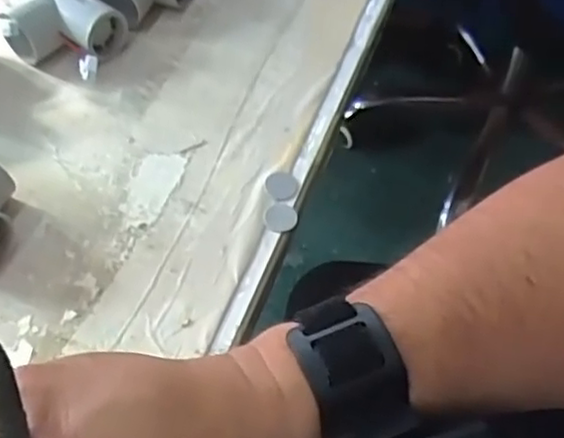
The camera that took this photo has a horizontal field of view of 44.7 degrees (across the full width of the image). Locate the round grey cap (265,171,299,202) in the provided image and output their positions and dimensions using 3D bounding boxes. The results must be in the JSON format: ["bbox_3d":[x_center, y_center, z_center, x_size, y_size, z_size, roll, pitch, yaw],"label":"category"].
[{"bbox_3d":[0.000,-0.018,0.375,0.018,0.004,0.017,0,53,0],"label":"round grey cap"}]

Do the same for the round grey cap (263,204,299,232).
[{"bbox_3d":[0.000,-0.002,0.364,0.018,0.004,0.018,0,53,0],"label":"round grey cap"}]

